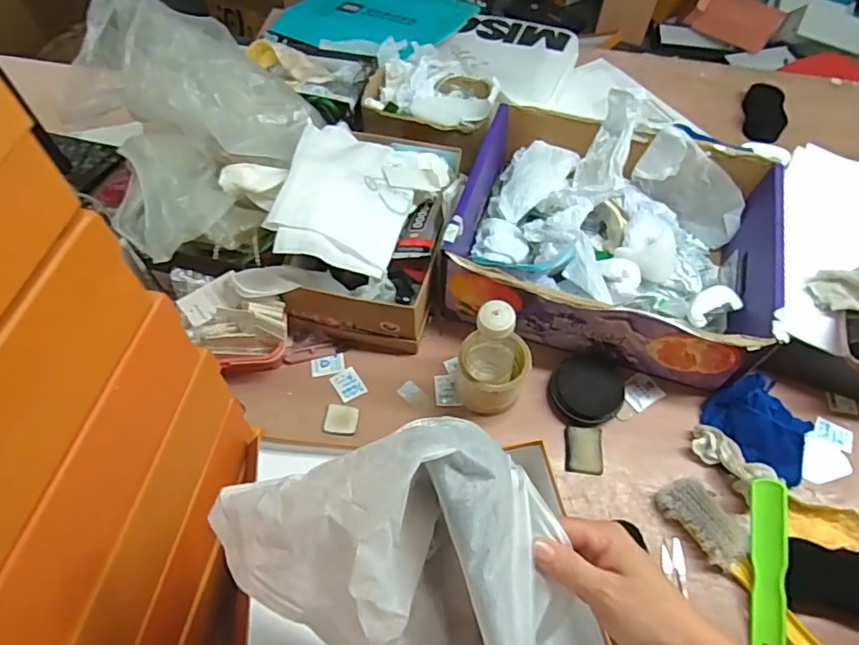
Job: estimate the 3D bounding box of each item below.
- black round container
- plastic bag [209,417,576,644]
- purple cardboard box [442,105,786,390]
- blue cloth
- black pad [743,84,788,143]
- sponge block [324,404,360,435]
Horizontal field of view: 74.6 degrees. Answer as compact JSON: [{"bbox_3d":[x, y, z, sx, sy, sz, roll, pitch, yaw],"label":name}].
[{"bbox_3d":[0.205,0.087,0.738,0.095,0.035,0.089,0,59,0],"label":"black round container"},{"bbox_3d":[0.011,0.168,0.329,0.178,0.133,0.211,-26,63,-15],"label":"plastic bag"},{"bbox_3d":[0.248,-0.117,0.793,0.390,0.151,0.329,16,60,9],"label":"purple cardboard box"},{"bbox_3d":[0.426,0.130,0.705,0.115,0.048,0.133,-24,62,-14],"label":"blue cloth"},{"bbox_3d":[0.616,-0.385,1.038,0.067,0.039,0.132,7,59,4],"label":"black pad"},{"bbox_3d":[-0.114,0.126,0.730,0.043,0.010,0.040,9,59,5],"label":"sponge block"}]

